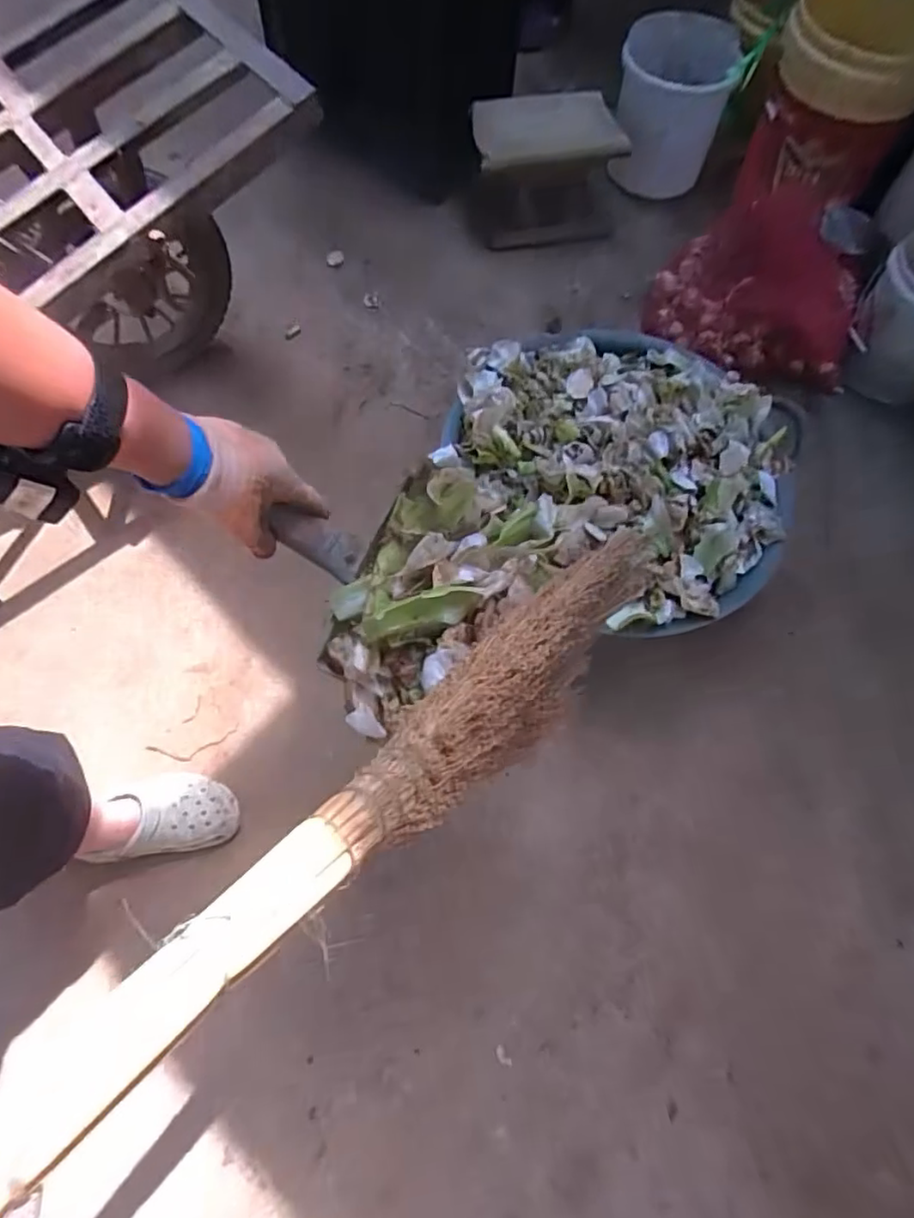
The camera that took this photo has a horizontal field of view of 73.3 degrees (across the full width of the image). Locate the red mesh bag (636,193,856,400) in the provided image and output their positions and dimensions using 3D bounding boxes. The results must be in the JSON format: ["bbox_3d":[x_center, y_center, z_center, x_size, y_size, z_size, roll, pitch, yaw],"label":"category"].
[{"bbox_3d":[0.615,-0.637,1.244,0.401,0.215,0.295,18,70,-1],"label":"red mesh bag"}]

